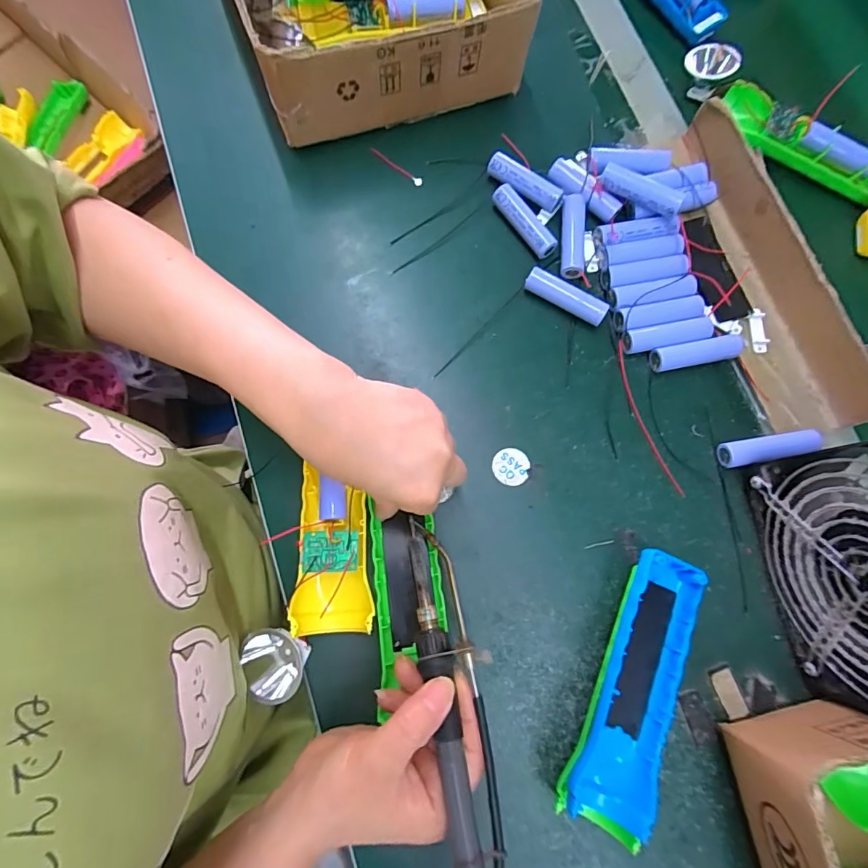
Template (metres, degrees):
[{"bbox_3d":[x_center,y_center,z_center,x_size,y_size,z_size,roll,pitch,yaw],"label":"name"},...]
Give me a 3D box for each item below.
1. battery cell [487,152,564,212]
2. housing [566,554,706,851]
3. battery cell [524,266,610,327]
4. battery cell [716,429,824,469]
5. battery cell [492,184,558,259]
[{"bbox_3d":[0.073,-0.204,0.375,0.065,0.018,0.018,29,79,6],"label":"battery cell"},{"bbox_3d":[0.124,0.157,0.289,0.052,0.039,0.163,21,78,4],"label":"housing"},{"bbox_3d":[0.102,-0.105,0.356,0.065,0.019,0.015,31,80,7],"label":"battery cell"},{"bbox_3d":[0.239,0.011,0.329,0.067,0.016,0.018,-8,78,-1],"label":"battery cell"},{"bbox_3d":[0.072,-0.170,0.371,0.018,0.019,0.066,-35,80,-7],"label":"battery cell"}]

